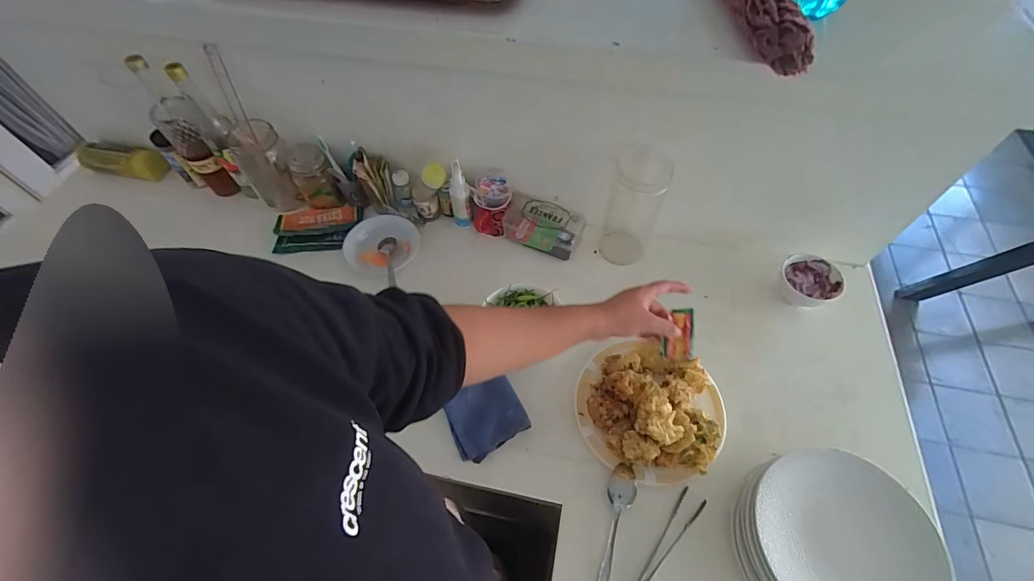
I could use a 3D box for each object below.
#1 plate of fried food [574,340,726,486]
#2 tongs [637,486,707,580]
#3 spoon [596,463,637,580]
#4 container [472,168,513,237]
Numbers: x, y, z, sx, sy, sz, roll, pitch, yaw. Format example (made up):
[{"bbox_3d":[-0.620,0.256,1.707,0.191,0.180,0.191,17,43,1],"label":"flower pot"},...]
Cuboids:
[{"bbox_3d":[0.199,0.169,0.652,0.210,0.058,0.201,-1,57,1],"label":"plate of fried food"},{"bbox_3d":[0.201,0.335,0.589,0.034,0.008,0.151,39,66,24],"label":"tongs"},{"bbox_3d":[0.134,0.326,0.589,0.037,0.019,0.170,12,58,9],"label":"spoon"},{"bbox_3d":[-0.049,-0.166,0.842,0.074,0.118,0.061,-4,57,-1],"label":"container"}]

